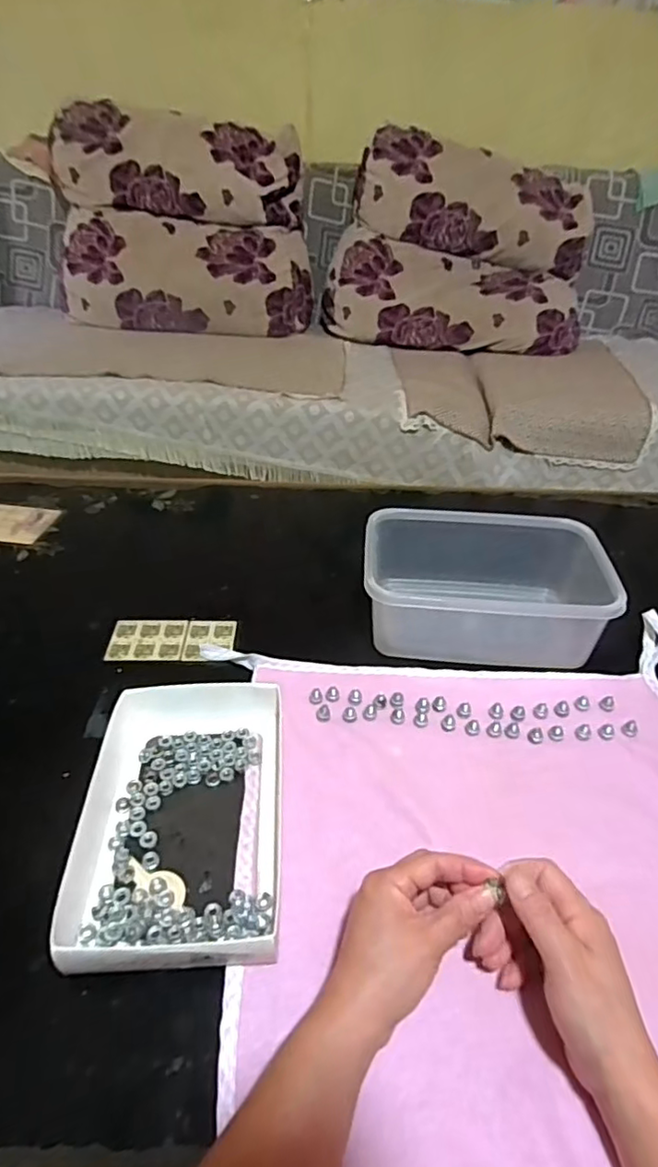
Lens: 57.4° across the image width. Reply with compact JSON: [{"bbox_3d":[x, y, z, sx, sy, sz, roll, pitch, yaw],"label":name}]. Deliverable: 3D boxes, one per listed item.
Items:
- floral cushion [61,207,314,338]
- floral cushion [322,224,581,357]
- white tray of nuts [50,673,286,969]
[{"bbox_3d":[-0.380,-0.848,1.652,0.652,0.246,0.265,5,36,3],"label":"floral cushion"},{"bbox_3d":[0.336,-0.782,1.644,0.701,0.214,0.225,6,37,5],"label":"floral cushion"},{"bbox_3d":[-0.104,0.165,0.444,0.136,0.034,0.211,0,36,-5],"label":"white tray of nuts"}]

